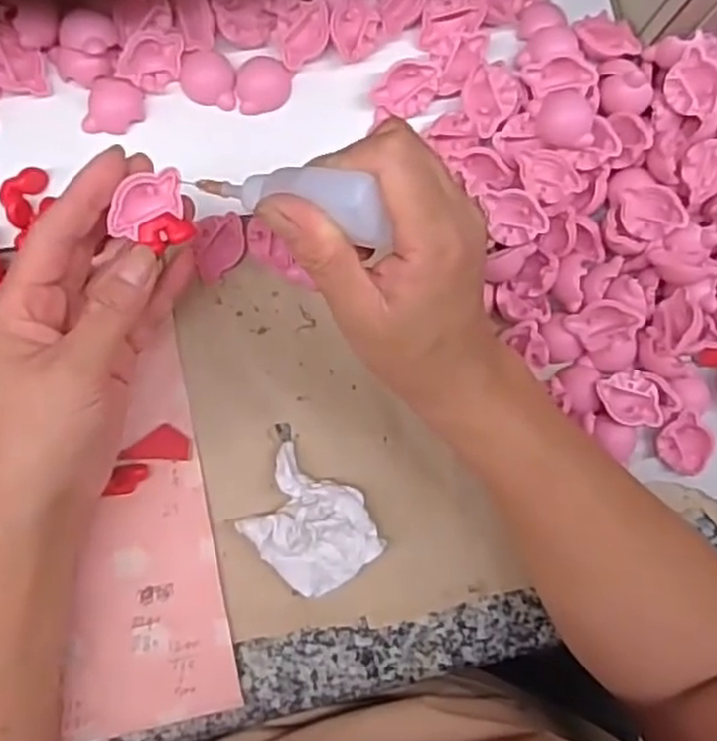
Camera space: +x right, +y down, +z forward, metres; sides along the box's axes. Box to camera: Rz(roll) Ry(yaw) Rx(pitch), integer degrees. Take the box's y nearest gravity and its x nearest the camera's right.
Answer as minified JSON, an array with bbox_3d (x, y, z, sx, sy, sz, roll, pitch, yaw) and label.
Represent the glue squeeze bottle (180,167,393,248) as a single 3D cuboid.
[{"bbox_3d":[-0.023,-0.063,0.274,0.069,0.020,0.018,13,83,9],"label":"glue squeeze bottle"}]

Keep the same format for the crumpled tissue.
[{"bbox_3d":[-0.028,0.075,0.384,0.055,0.022,0.079,-41,89,-9],"label":"crumpled tissue"}]

